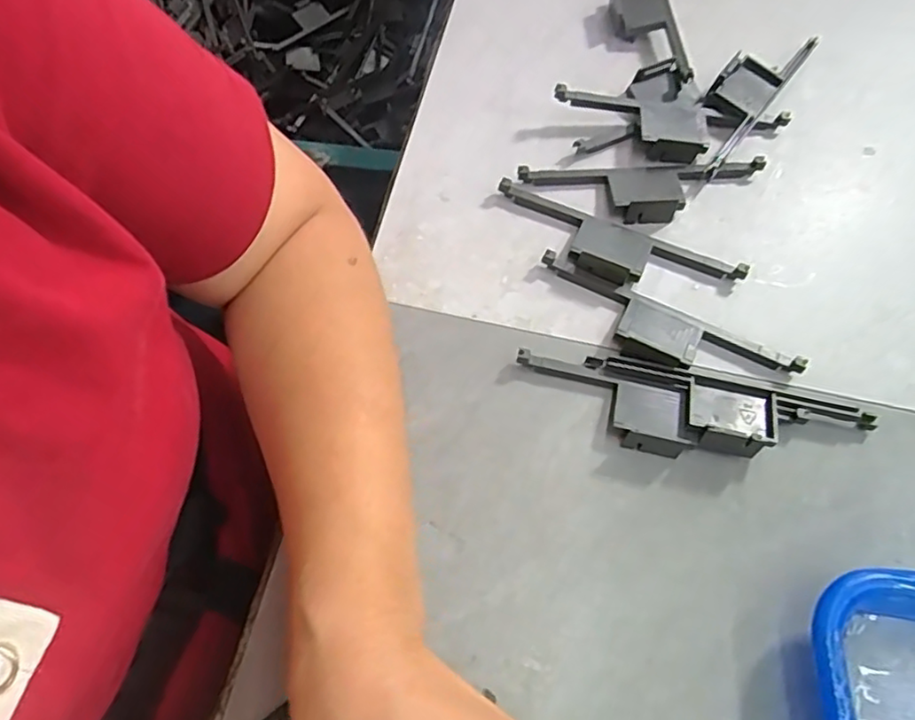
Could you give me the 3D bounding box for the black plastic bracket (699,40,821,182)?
[{"bbox_3d":[0.174,-0.163,0.385,0.034,0.015,0.129,37,71,14],"label":"black plastic bracket"}]

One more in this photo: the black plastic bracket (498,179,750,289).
[{"bbox_3d":[0.083,-0.061,0.345,0.136,0.013,0.038,24,68,10],"label":"black plastic bracket"}]

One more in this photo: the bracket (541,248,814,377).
[{"bbox_3d":[0.102,-0.013,0.324,0.138,0.012,0.037,26,68,10],"label":"bracket"}]

